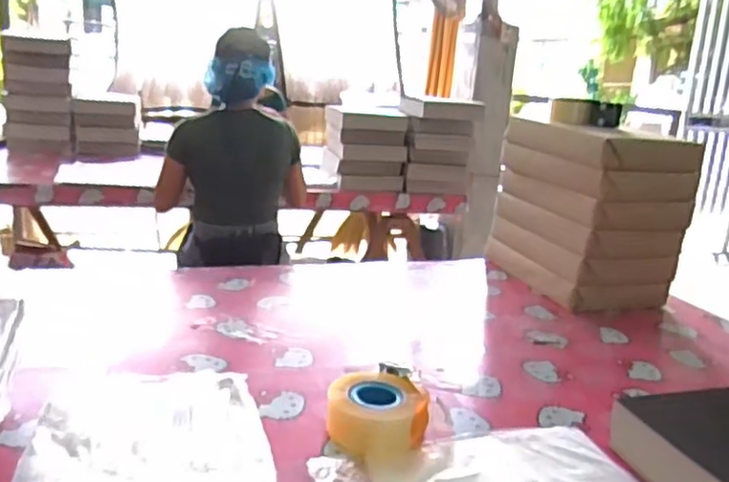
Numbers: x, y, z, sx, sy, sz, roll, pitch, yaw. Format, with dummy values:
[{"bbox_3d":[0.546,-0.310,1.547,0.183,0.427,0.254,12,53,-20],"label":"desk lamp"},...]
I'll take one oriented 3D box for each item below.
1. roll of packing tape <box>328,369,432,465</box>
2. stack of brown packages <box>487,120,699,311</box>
[{"bbox_3d":[0.017,0.231,0.858,0.131,0.065,0.131,5,17,-2],"label":"roll of packing tape"},{"bbox_3d":[0.511,-0.080,1.498,0.247,0.375,0.406,0,16,-19],"label":"stack of brown packages"}]

